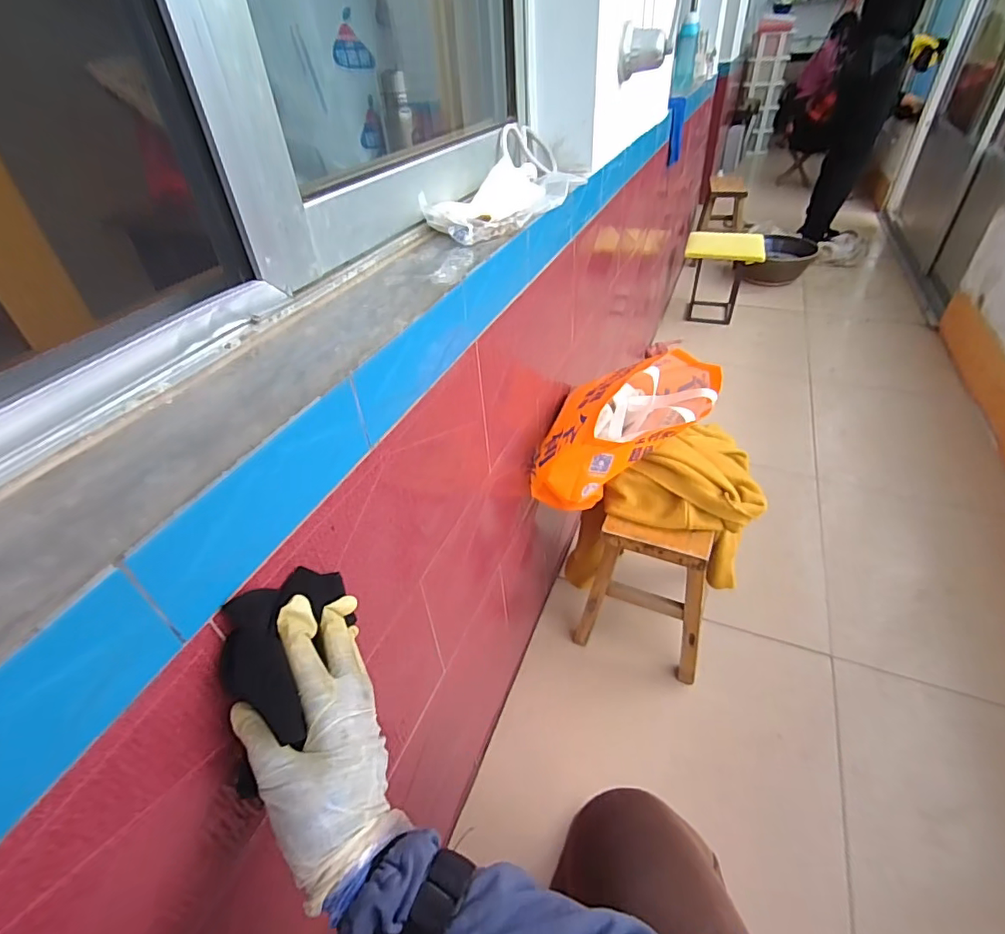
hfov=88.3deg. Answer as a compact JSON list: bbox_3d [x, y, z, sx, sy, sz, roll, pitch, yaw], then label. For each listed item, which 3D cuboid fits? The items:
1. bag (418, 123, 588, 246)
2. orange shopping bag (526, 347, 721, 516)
[{"bbox_3d":[0.027,-0.422,0.750,0.127,0.068,0.422,14,43,20],"label":"bag"},{"bbox_3d":[0.217,-0.083,0.902,0.364,0.202,0.198,-31,47,-29],"label":"orange shopping bag"}]

